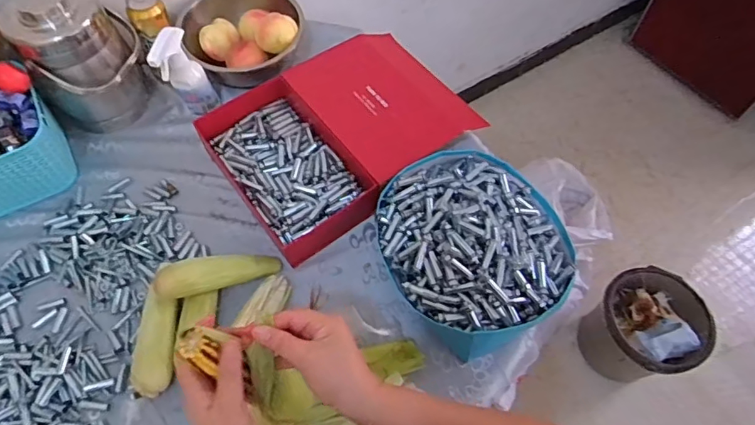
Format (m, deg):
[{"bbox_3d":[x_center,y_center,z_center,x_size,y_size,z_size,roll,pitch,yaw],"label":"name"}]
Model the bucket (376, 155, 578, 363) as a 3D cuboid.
[{"bbox_3d":[0.141,0.039,0.762,0.264,0.128,0.291,-19,63,-11],"label":"bucket"}]

